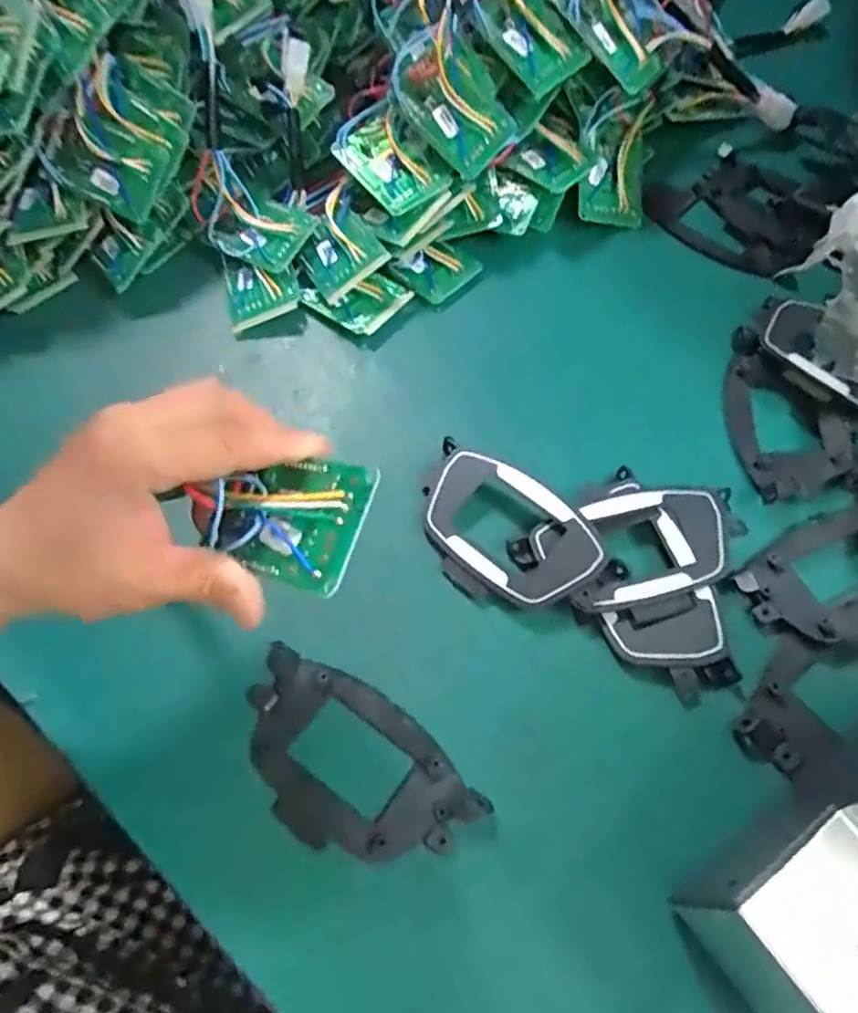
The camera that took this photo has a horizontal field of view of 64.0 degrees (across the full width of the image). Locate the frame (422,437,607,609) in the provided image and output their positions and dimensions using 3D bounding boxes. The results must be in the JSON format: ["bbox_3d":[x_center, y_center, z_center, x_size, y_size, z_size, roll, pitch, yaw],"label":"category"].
[{"bbox_3d":[0.037,0.011,0.364,0.106,0.016,0.068,35,69,18],"label":"frame"}]

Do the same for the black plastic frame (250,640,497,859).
[{"bbox_3d":[-0.039,0.119,0.317,0.119,0.007,0.068,37,70,19],"label":"black plastic frame"}]

